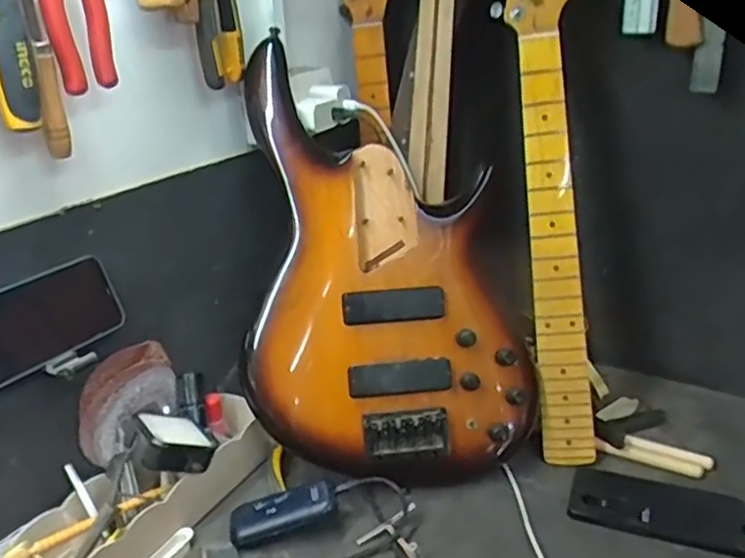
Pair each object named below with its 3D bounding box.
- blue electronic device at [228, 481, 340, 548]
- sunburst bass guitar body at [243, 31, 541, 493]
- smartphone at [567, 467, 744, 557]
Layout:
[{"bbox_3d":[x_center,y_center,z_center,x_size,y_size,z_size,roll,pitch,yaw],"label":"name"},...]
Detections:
[{"bbox_3d":[-0.090,0.234,0.666,0.110,0.018,0.050,-18,25,0],"label":"blue electronic device"},{"bbox_3d":[-0.002,-0.016,0.706,0.295,0.488,0.044,-13,-3,-4],"label":"sunburst bass guitar body"},{"bbox_3d":[0.293,0.229,0.680,0.170,0.015,0.090,6,25,20],"label":"smartphone"}]

